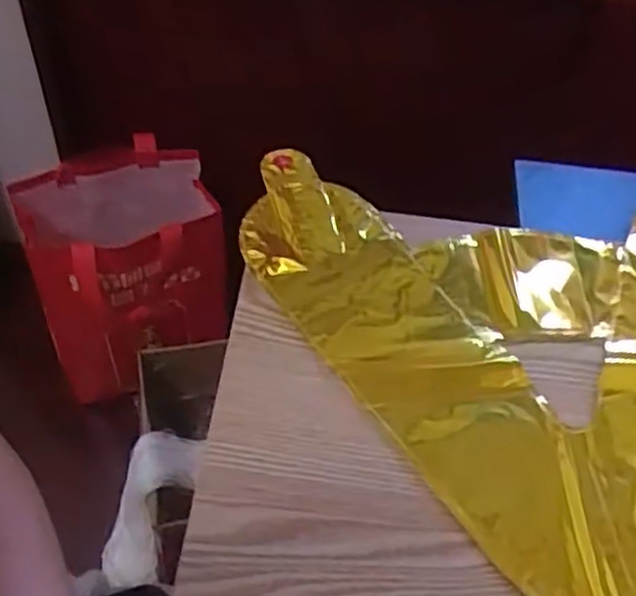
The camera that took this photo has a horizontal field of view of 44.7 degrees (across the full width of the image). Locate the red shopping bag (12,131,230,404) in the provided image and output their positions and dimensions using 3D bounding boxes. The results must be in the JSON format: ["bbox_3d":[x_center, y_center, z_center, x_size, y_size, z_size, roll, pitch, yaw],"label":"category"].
[{"bbox_3d":[-0.296,-0.036,1.200,0.262,0.347,0.211,-17,55,-18],"label":"red shopping bag"}]

